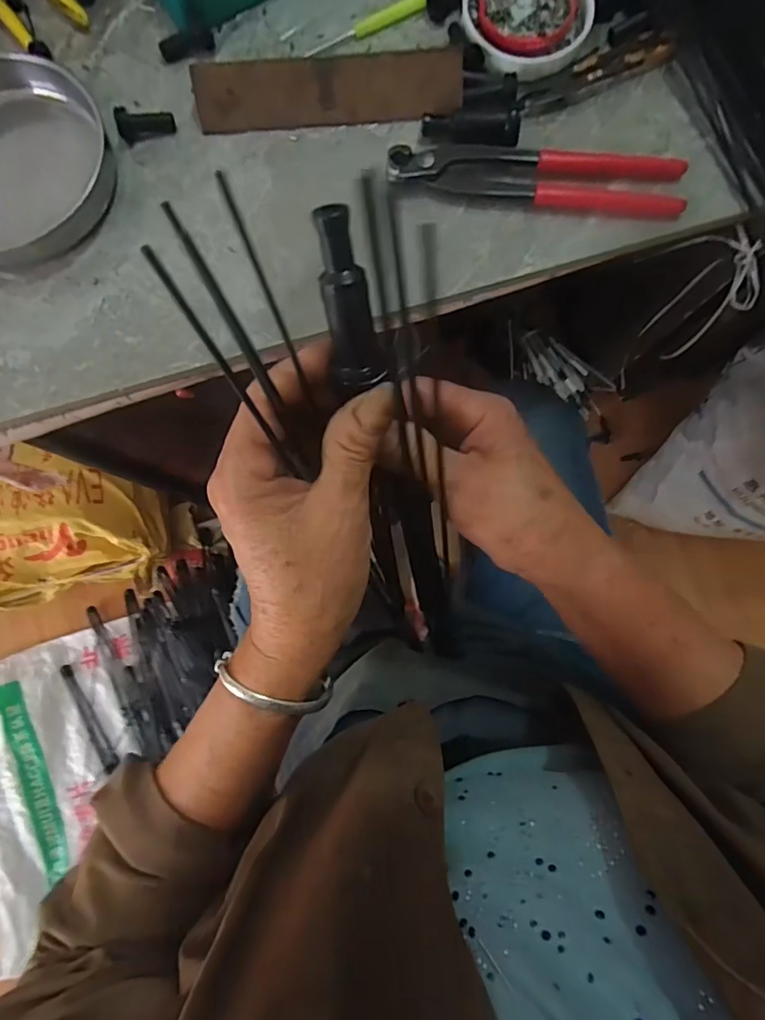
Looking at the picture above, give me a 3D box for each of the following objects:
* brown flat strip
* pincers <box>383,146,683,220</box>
[{"bbox_3d":[-0.037,-0.285,0.340,0.179,0.037,0.006,-4,44,0],"label":"brown flat strip"},{"bbox_3d":[0.105,-0.227,0.338,0.197,0.017,0.040,5,83,2],"label":"pincers"}]

